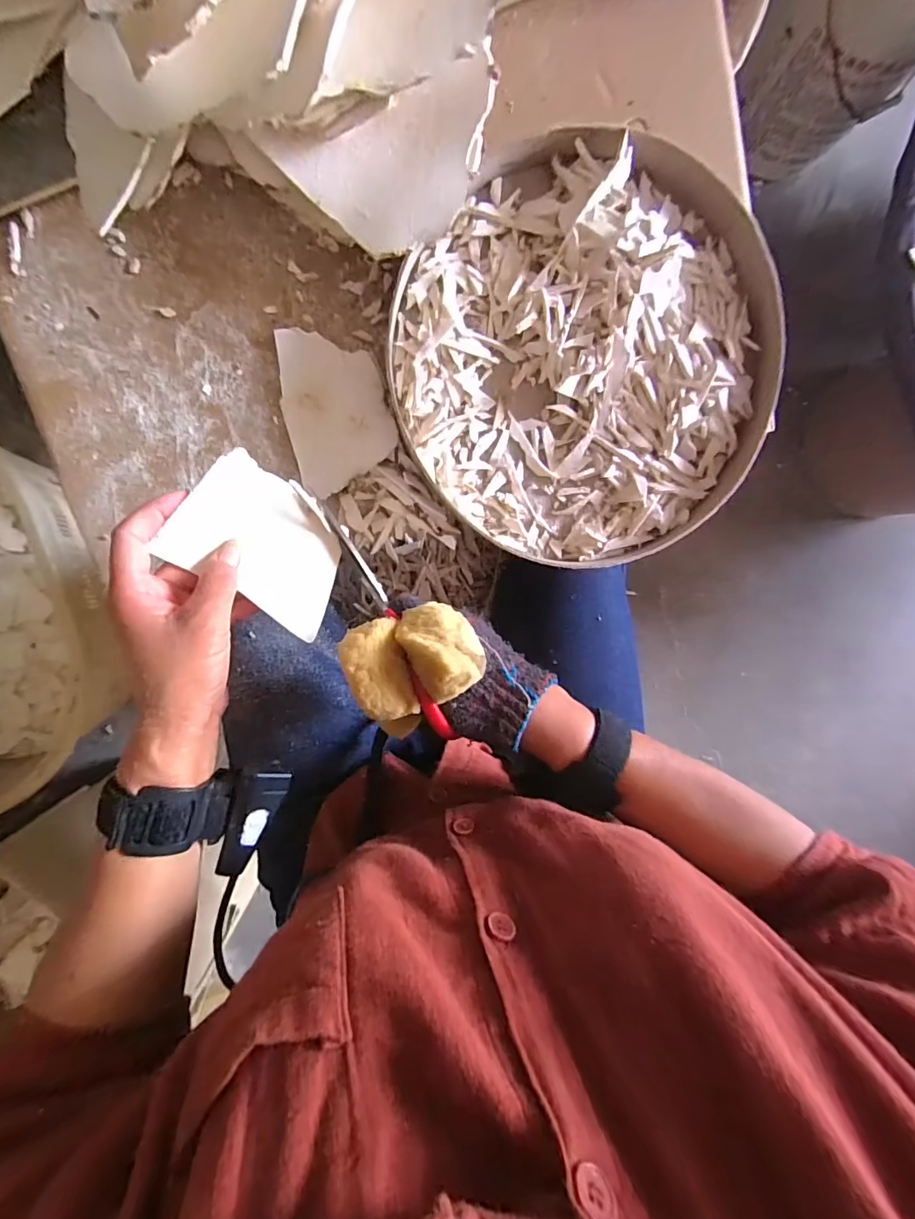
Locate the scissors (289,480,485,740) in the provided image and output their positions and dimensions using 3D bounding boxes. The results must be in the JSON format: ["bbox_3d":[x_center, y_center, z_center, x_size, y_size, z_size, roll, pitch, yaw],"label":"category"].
[{"bbox_3d":[-0.051,0.000,0.305,0.073,0.052,0.157,-39,65,1],"label":"scissors"}]

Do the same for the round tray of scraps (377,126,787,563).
[{"bbox_3d":[0.110,-0.193,0.383,0.299,0.050,0.291,0,96,-4],"label":"round tray of scraps"}]

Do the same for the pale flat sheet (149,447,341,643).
[{"bbox_3d":[-0.121,-0.041,0.313,0.105,0.008,0.078,35,83,-18],"label":"pale flat sheet"}]

